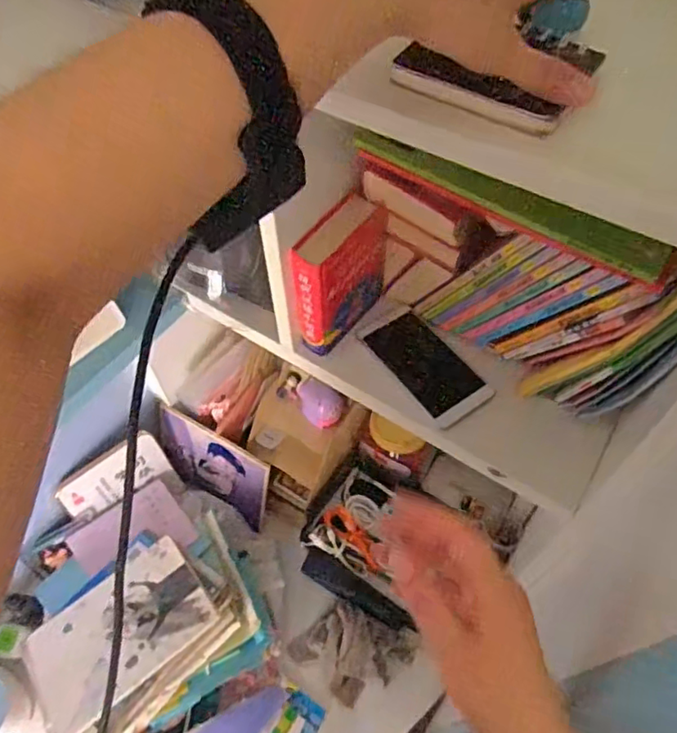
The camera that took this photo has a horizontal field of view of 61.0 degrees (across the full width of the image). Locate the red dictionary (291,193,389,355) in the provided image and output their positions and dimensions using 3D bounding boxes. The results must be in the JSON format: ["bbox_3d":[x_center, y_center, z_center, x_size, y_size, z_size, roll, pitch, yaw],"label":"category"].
[{"bbox_3d":[0.002,-0.092,0.590,0.038,0.141,0.110,33,61,22],"label":"red dictionary"}]

